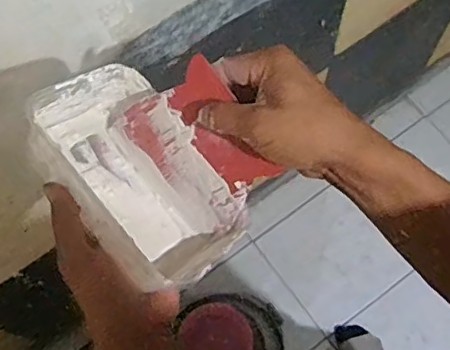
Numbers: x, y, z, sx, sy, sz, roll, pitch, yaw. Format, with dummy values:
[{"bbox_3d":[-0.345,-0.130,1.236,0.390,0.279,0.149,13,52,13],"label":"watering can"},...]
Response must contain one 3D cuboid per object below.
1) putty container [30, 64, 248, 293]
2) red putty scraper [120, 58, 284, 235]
[{"bbox_3d":[-0.062,-0.002,0.446,0.173,0.073,0.122,53,41,5],"label":"putty container"},{"bbox_3d":[-0.020,-0.022,0.453,0.089,0.005,0.111,-35,88,25],"label":"red putty scraper"}]

